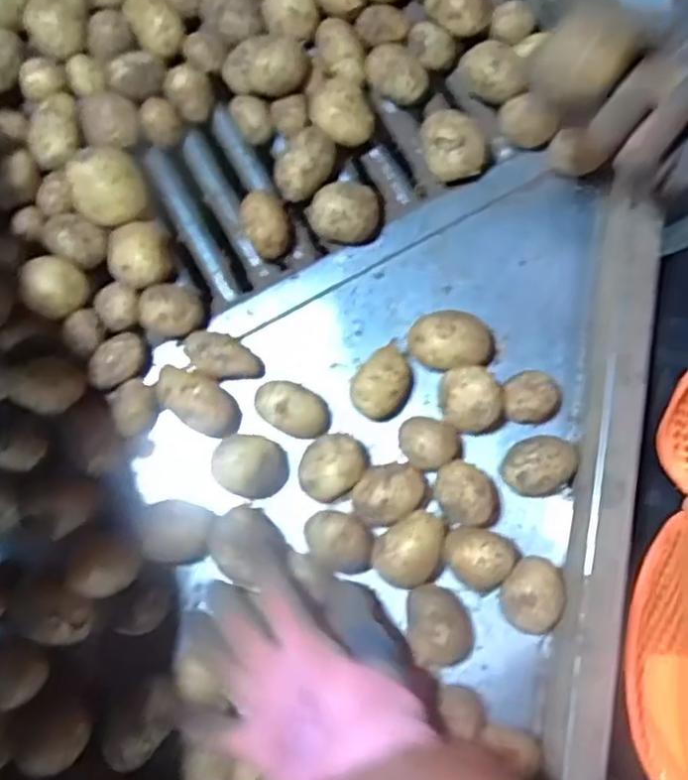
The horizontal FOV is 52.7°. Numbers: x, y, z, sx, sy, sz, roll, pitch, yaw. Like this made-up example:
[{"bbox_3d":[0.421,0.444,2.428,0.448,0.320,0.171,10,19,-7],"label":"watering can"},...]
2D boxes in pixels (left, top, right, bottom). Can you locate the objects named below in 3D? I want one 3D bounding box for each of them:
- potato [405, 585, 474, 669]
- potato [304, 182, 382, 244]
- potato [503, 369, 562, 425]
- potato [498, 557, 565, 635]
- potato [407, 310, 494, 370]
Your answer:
[{"bbox_3d":[0.061,0.155,0.463,0.043,0.041,0.048,-21,77,-4],"label":"potato"},{"bbox_3d":[0.000,-0.128,0.519,0.051,0.040,0.038,-1,77,1],"label":"potato"},{"bbox_3d":[0.131,0.007,0.493,0.042,0.035,0.037,-31,78,-6],"label":"potato"},{"bbox_3d":[0.125,0.135,0.463,0.038,0.046,0.047,31,79,8],"label":"potato"},{"bbox_3d":[0.078,-0.035,0.504,0.058,0.037,0.046,21,78,6],"label":"potato"}]

